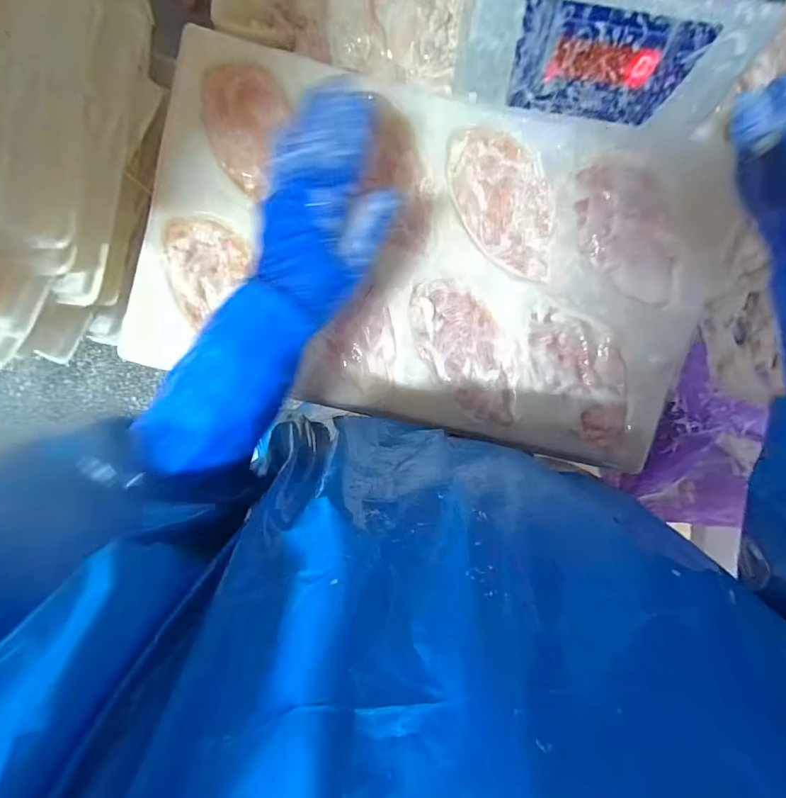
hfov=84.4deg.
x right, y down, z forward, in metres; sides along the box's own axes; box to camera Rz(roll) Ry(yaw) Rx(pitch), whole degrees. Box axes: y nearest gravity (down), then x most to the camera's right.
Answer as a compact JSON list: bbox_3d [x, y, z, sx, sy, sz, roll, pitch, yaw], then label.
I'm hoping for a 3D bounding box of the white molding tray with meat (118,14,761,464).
[{"bbox_3d":[0.033,-0.128,0.380,0.488,0.043,0.293,12,90,-4],"label":"white molding tray with meat"}]

